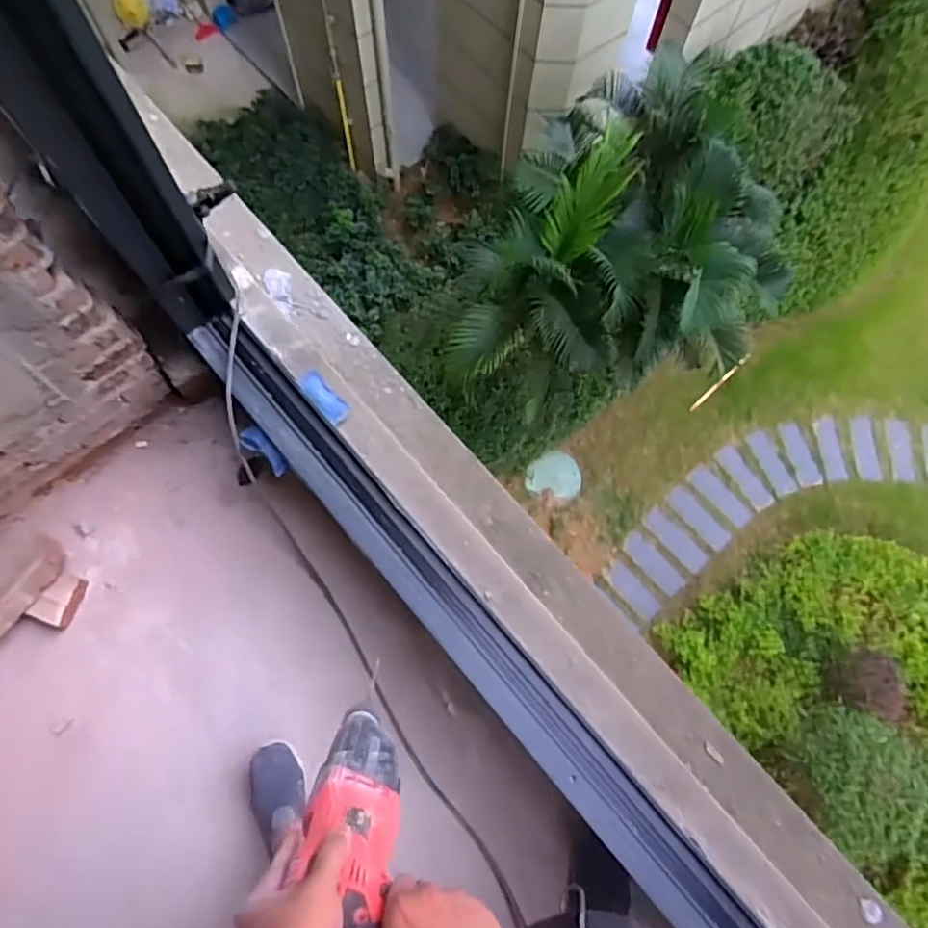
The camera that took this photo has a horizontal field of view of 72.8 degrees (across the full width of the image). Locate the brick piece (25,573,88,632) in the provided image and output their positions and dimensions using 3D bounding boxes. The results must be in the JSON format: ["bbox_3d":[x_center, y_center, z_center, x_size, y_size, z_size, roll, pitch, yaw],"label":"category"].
[{"bbox_3d":[-0.878,0.295,1.371,0.080,0.020,0.111,30,69,-22],"label":"brick piece"}]

